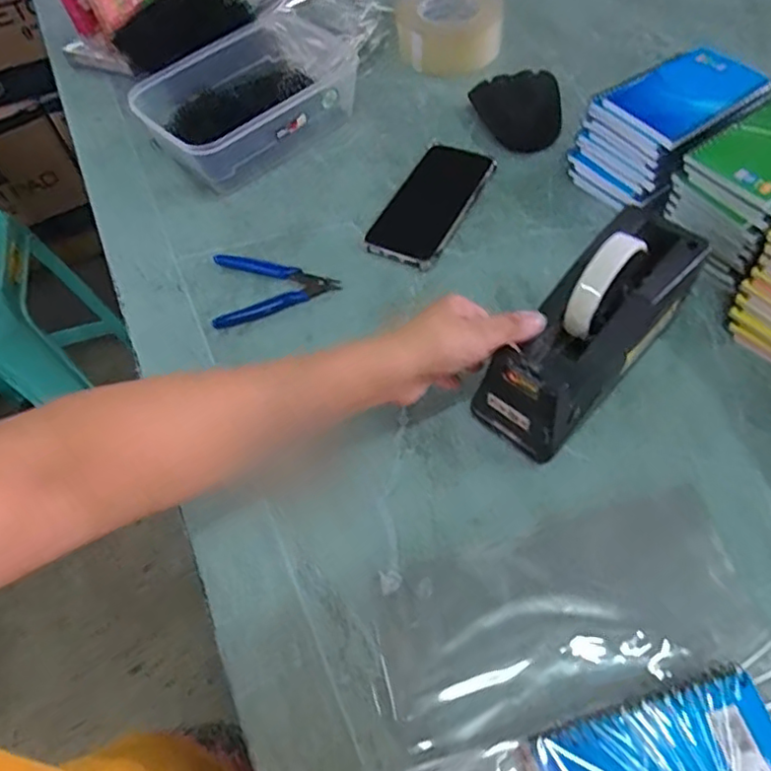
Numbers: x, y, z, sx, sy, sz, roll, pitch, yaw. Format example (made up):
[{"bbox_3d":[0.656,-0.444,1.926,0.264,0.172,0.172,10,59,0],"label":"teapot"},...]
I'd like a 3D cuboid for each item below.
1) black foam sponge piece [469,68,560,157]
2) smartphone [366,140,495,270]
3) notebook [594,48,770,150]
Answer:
[{"bbox_3d":[0.152,-0.317,0.696,0.097,0.041,0.090,-6,56,0],"label":"black foam sponge piece"},{"bbox_3d":[0.047,-0.190,0.634,0.080,0.014,0.167,21,66,14],"label":"smartphone"},{"bbox_3d":[0.283,-0.275,0.573,0.140,0.014,0.093,-33,62,-14],"label":"notebook"}]

